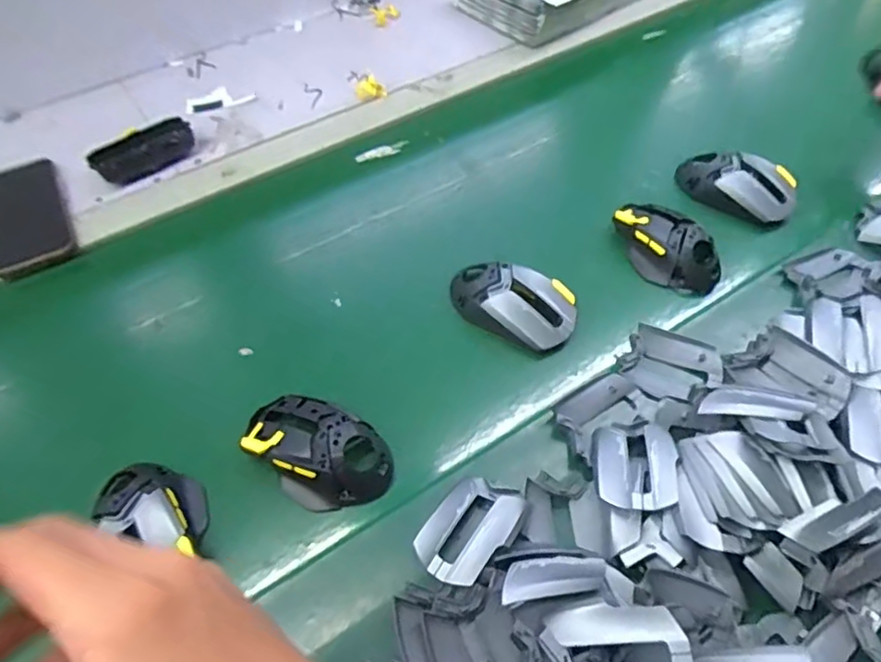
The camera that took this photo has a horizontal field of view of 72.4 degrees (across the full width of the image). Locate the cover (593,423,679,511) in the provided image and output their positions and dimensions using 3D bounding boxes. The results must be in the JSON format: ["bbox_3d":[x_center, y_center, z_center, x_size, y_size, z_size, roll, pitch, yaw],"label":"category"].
[{"bbox_3d":[0.143,0.099,0.442,0.056,0.021,0.071,6,54,6],"label":"cover"}]

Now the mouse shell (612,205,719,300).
[{"bbox_3d":[0.216,-0.082,0.584,0.065,0.040,0.112,-30,59,-19],"label":"mouse shell"}]

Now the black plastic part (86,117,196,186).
[{"bbox_3d":[-0.330,-0.202,0.678,0.049,0.026,0.109,36,63,24],"label":"black plastic part"}]

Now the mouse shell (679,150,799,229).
[{"bbox_3d":[0.306,-0.150,0.627,0.117,0.039,0.059,23,58,17],"label":"mouse shell"}]

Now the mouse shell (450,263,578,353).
[{"bbox_3d":[0.063,-0.025,0.544,0.117,0.041,0.060,23,58,18],"label":"mouse shell"}]

